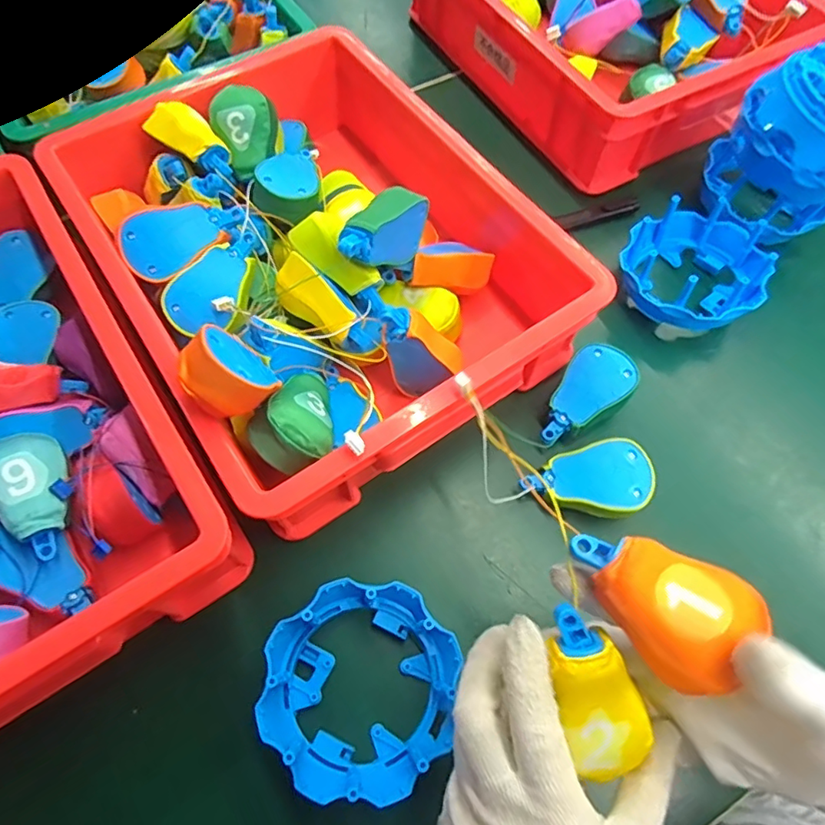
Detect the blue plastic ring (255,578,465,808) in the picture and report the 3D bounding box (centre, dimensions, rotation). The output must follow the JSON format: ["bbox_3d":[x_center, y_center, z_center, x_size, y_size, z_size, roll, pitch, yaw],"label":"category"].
[{"bbox_3d":[-0.027,0.151,0.307,0.102,0.037,0.102,0,64,0],"label":"blue plastic ring"}]

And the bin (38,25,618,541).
[{"bbox_3d":[-0.074,-0.123,0.397,0.256,0.112,0.338,-32,69,-15],"label":"bin"}]

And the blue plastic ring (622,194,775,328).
[{"bbox_3d":[0.215,-0.112,0.429,0.101,0.051,0.106,0,64,0],"label":"blue plastic ring"}]

